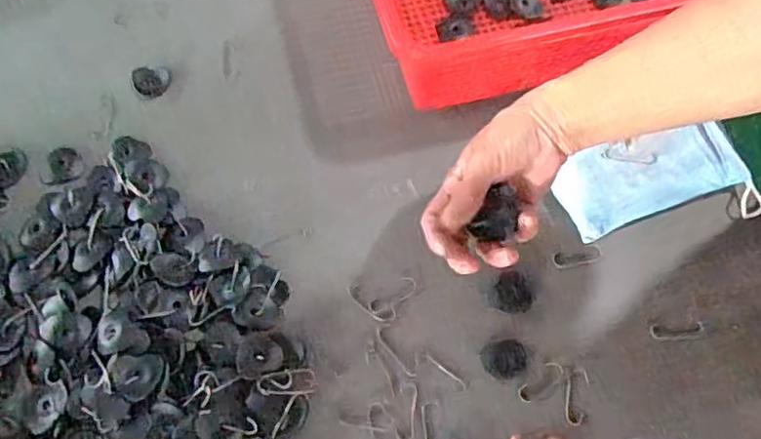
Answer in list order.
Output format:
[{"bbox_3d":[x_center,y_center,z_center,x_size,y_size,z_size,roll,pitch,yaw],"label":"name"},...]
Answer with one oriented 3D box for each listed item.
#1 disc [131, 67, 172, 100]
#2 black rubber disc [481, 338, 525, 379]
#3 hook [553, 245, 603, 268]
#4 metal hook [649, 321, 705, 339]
[{"bbox_3d":[-0.213,-0.129,0.554,0.035,0.006,0.039,-23,71,-11],"label":"disc"},{"bbox_3d":[0.097,0.109,0.467,0.035,0.004,0.029,-10,69,-6],"label":"black rubber disc"},{"bbox_3d":[0.167,0.031,0.501,0.042,0.004,0.014,-10,69,-6],"label":"hook"},{"bbox_3d":[0.240,0.090,0.479,0.043,0.004,0.012,-3,68,-3],"label":"metal hook"}]

